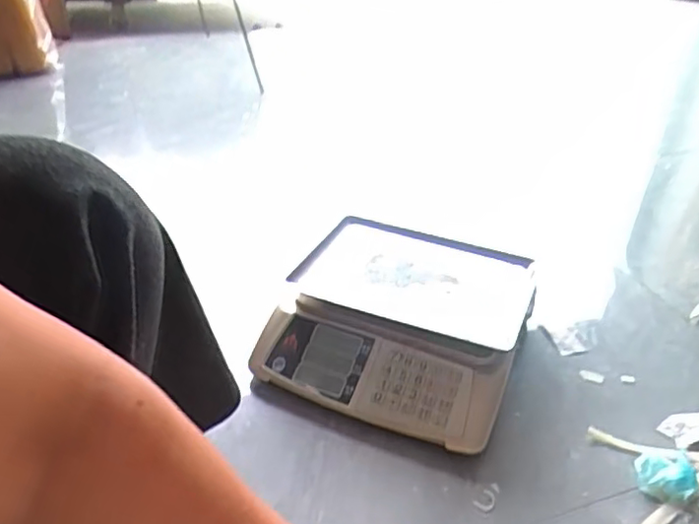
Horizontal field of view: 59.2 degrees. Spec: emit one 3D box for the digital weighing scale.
[{"bbox_3d":[0.079,0.082,0.911,0.341,0.120,0.344,15,35,20],"label":"digital weighing scale"}]

